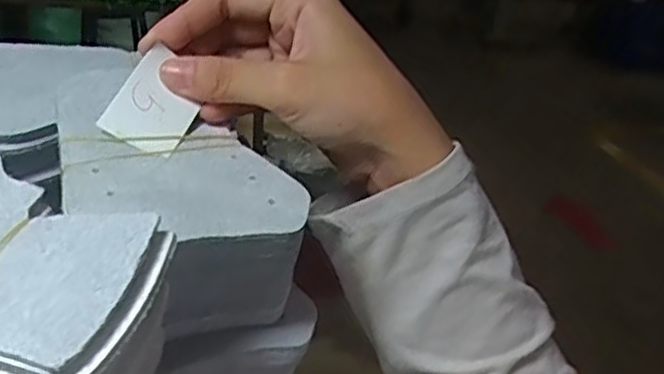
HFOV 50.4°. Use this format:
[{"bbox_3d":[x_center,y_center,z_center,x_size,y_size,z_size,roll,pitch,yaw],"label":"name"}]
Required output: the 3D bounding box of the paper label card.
[{"bbox_3d":[-0.072,-0.033,0.289,0.031,0.008,0.039,31,56,-9],"label":"paper label card"}]

